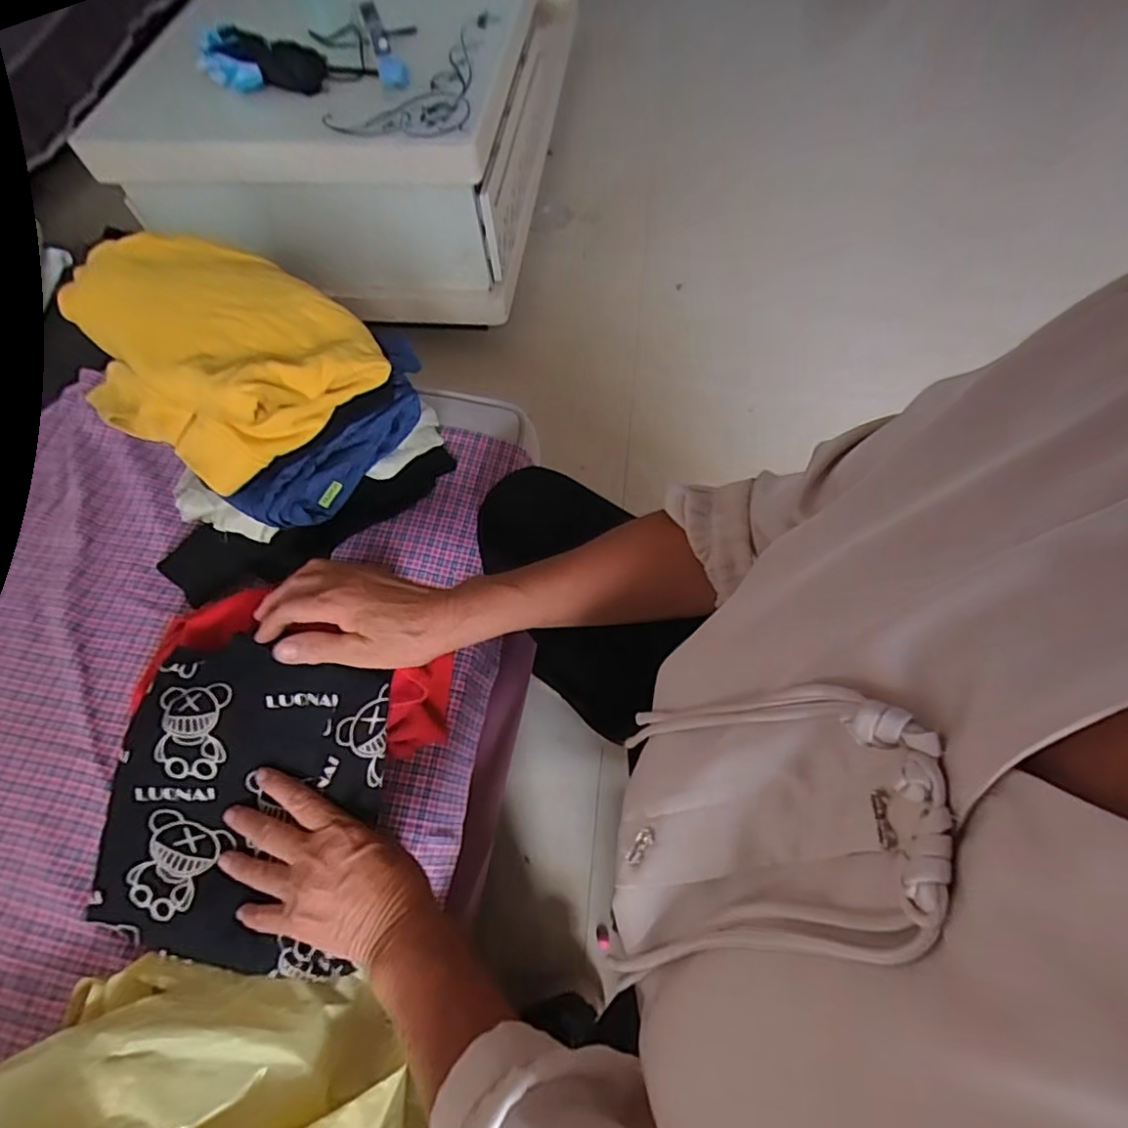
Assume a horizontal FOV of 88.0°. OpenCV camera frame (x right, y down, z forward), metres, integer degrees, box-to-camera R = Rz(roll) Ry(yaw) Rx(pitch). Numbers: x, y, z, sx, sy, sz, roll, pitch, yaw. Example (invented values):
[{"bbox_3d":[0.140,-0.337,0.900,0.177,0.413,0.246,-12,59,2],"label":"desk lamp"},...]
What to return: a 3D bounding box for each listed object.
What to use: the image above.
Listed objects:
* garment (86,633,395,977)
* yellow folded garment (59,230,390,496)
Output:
[{"bbox_3d":[-0.232,0.178,0.440,0.208,0.071,0.204,6,64,7],"label":"garment"},{"bbox_3d":[-0.269,-0.168,0.454,0.192,0.090,0.188,39,72,20],"label":"yellow folded garment"}]

